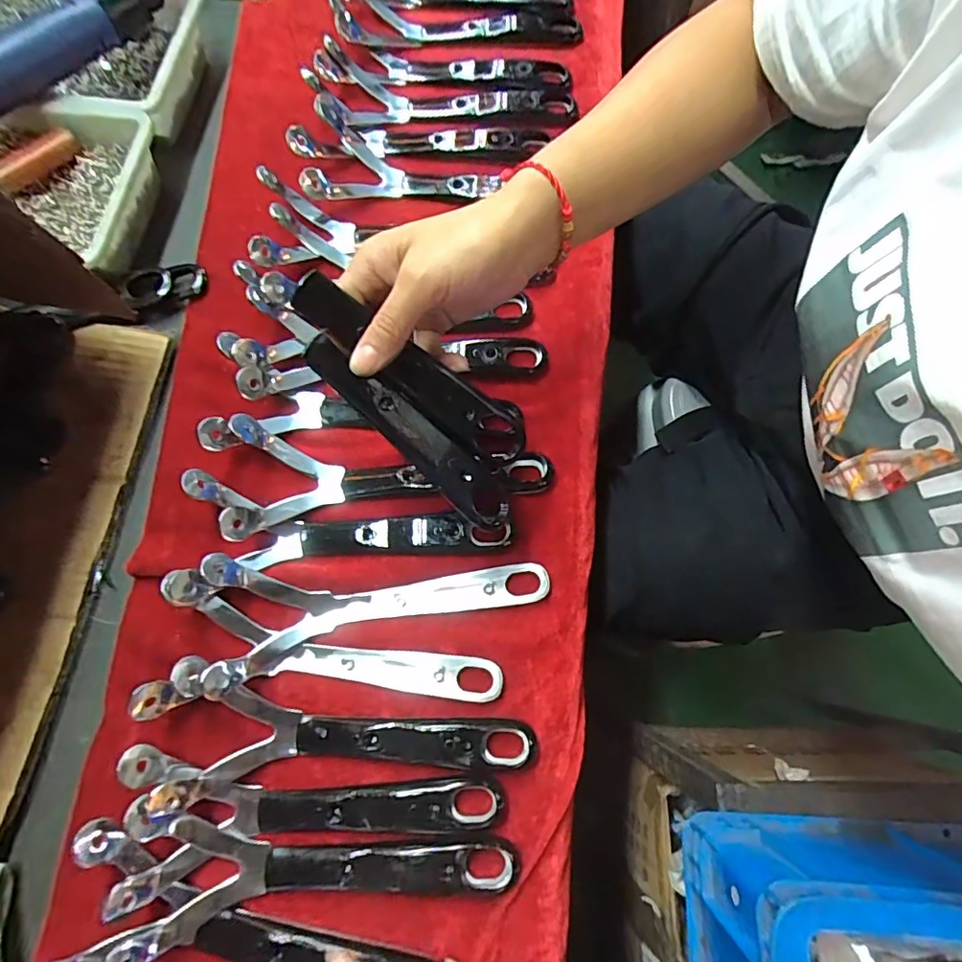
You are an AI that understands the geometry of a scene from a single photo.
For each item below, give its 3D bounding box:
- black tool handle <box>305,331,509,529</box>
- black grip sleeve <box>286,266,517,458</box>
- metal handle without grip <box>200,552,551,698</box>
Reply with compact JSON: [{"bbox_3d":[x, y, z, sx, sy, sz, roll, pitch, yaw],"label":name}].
[{"bbox_3d":[-0.034,-0.025,0.297,0.142,0.013,0.029,43,74,-22],"label":"black tool handle"},{"bbox_3d":[-0.036,-0.060,0.299,0.145,0.009,0.027,37,75,-13],"label":"black grip sleeve"},{"bbox_3d":[-0.070,0.069,0.363,0.221,0.022,0.081,-13,74,-5],"label":"metal handle without grip"}]

